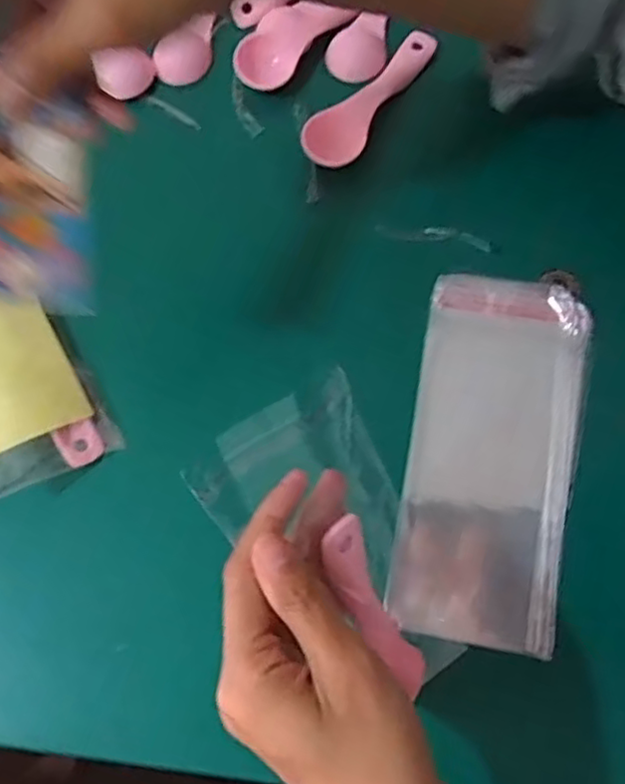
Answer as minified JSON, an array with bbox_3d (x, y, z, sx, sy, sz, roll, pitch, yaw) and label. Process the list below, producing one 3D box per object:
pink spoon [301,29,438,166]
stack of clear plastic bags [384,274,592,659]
[{"bbox_3d":[0.032,-0.177,0.391,0.036,0.016,0.102,33,76,10],"label":"pink spoon"},{"bbox_3d":[0.093,0.032,0.346,0.081,0.018,0.183,8,77,10],"label":"stack of clear plastic bags"}]

